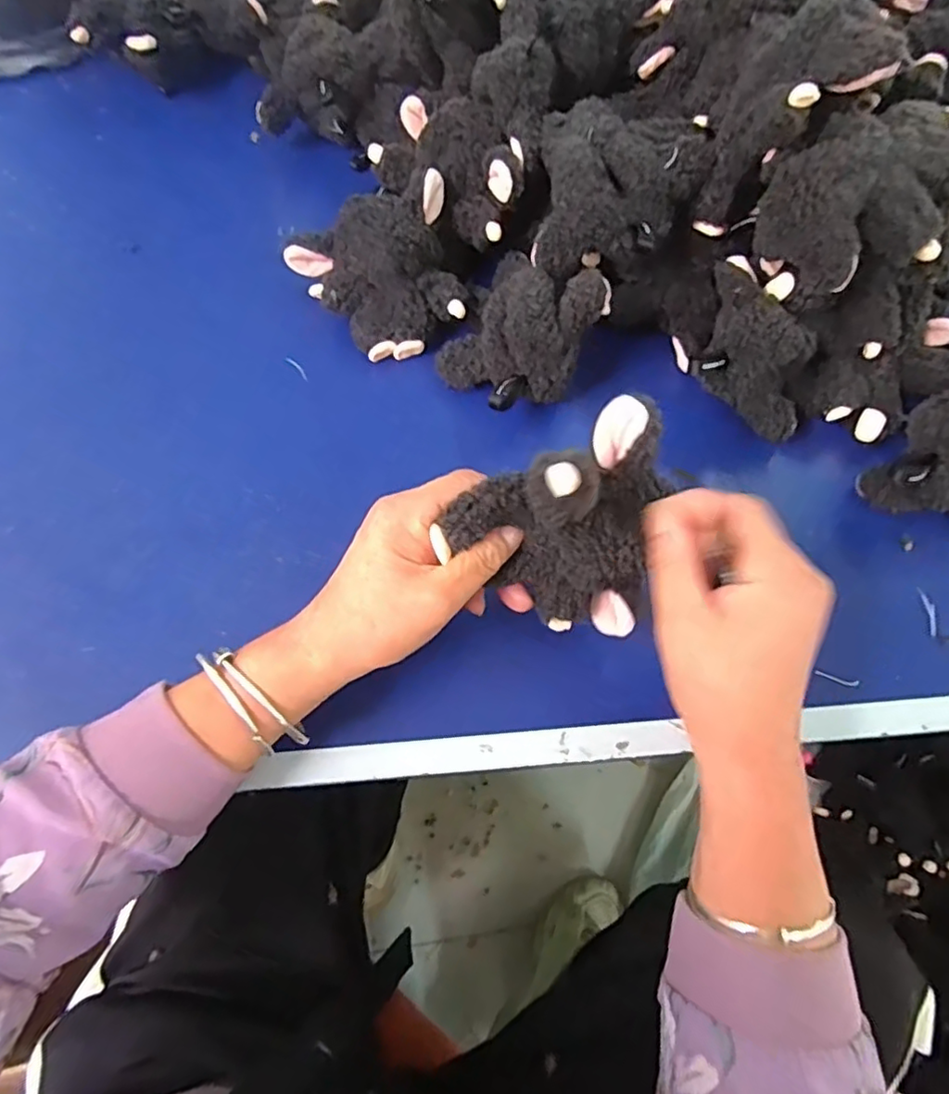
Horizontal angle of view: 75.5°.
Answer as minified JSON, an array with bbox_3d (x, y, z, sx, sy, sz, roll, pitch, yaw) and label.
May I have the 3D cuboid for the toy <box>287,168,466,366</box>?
[{"bbox_3d":[-0.070,-0.202,0.452,0.121,0.069,0.107,-15,68,-9],"label":"toy"}]

